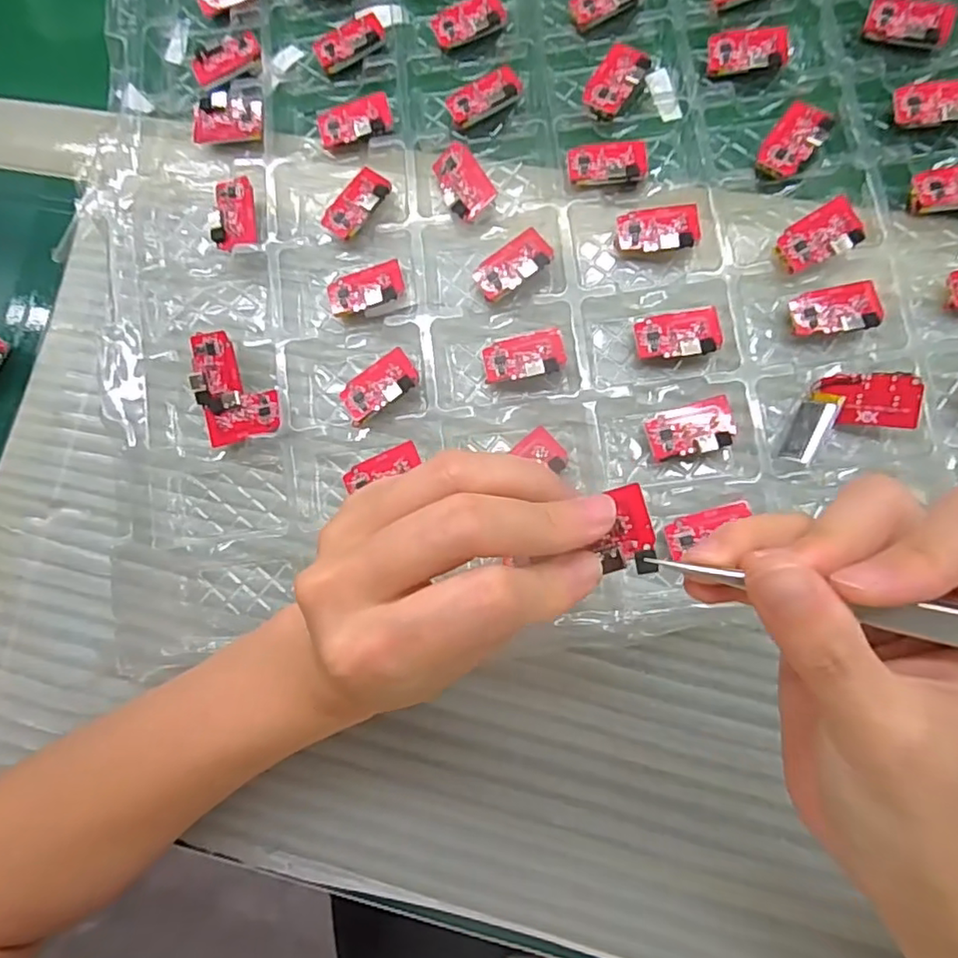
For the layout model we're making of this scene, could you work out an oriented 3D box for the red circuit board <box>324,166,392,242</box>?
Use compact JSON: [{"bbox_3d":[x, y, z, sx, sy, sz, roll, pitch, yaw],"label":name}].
[{"bbox_3d":[-0.058,-0.130,0.283,0.020,0.006,0.035,43,93,16],"label":"red circuit board"}]

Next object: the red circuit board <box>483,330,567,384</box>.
[{"bbox_3d":[0.020,-0.054,0.267,0.035,0.012,0.021,-7,81,5],"label":"red circuit board"}]

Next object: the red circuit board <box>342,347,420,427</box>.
[{"bbox_3d":[-0.045,-0.042,0.270,0.036,0.004,0.021,-35,72,5],"label":"red circuit board"}]

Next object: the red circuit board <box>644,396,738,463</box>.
[{"bbox_3d":[0.090,-0.020,0.256,0.035,0.011,0.020,-15,81,3],"label":"red circuit board"}]

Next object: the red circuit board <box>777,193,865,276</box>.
[{"bbox_3d":[0.147,-0.105,0.260,0.035,0.008,0.022,-24,80,2],"label":"red circuit board"}]

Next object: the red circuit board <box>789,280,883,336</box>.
[{"bbox_3d":[0.151,-0.072,0.254,0.034,0.004,0.021,-8,72,11],"label":"red circuit board"}]

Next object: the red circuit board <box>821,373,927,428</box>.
[{"bbox_3d":[0.161,-0.032,0.245,0.034,0.004,0.021,6,100,31],"label":"red circuit board"}]

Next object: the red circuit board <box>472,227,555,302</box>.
[{"bbox_3d":[0.015,-0.097,0.271,0.036,0.005,0.022,-31,65,6],"label":"red circuit board"}]

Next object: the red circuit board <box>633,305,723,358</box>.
[{"bbox_3d":[0.086,-0.062,0.258,0.035,0.004,0.021,-8,76,10],"label":"red circuit board"}]

